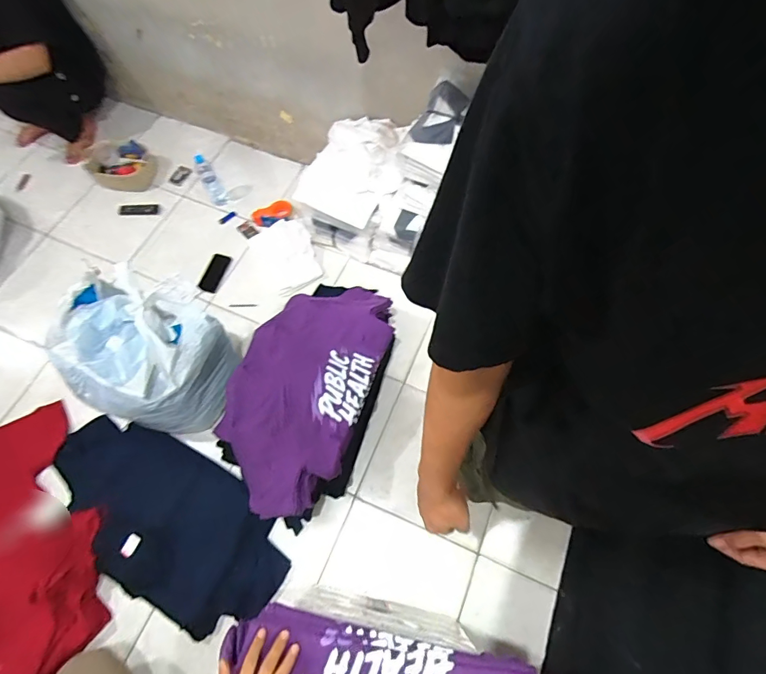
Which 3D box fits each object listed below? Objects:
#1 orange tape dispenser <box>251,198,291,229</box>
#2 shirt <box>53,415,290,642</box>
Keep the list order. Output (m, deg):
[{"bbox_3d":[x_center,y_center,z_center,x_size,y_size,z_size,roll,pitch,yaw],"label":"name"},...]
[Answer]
[{"bbox_3d":[-0.424,-0.471,1.639,0.159,0.065,0.077,-22,72,-10],"label":"orange tape dispenser"},{"bbox_3d":[-0.642,0.511,1.218,0.788,0.062,0.377,30,71,8],"label":"shirt"}]

